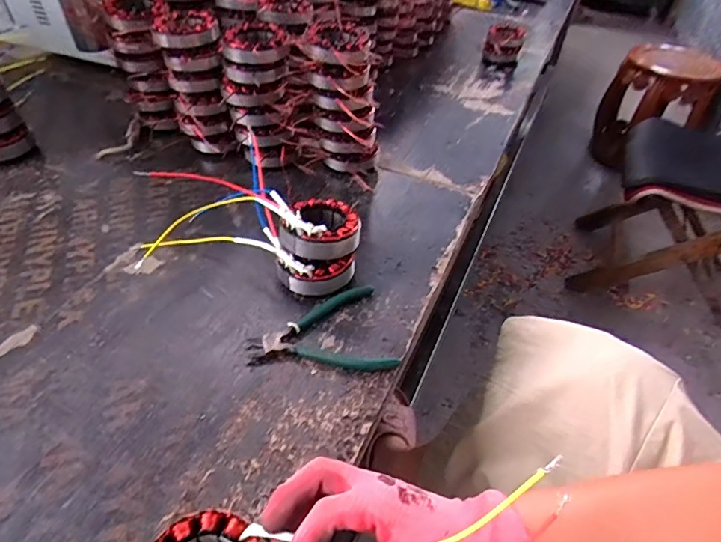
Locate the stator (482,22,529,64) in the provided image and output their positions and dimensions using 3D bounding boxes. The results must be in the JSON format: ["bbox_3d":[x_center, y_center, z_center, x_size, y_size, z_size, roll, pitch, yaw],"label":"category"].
[{"bbox_3d":[0.329,-0.520,1.071,0.085,0.079,0.065,13,46,9],"label":"stator"}]

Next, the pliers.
[{"bbox_3d":[-0.044,0.067,0.485,0.144,0.012,0.112,-11,47,-14],"label":"pliers"}]

